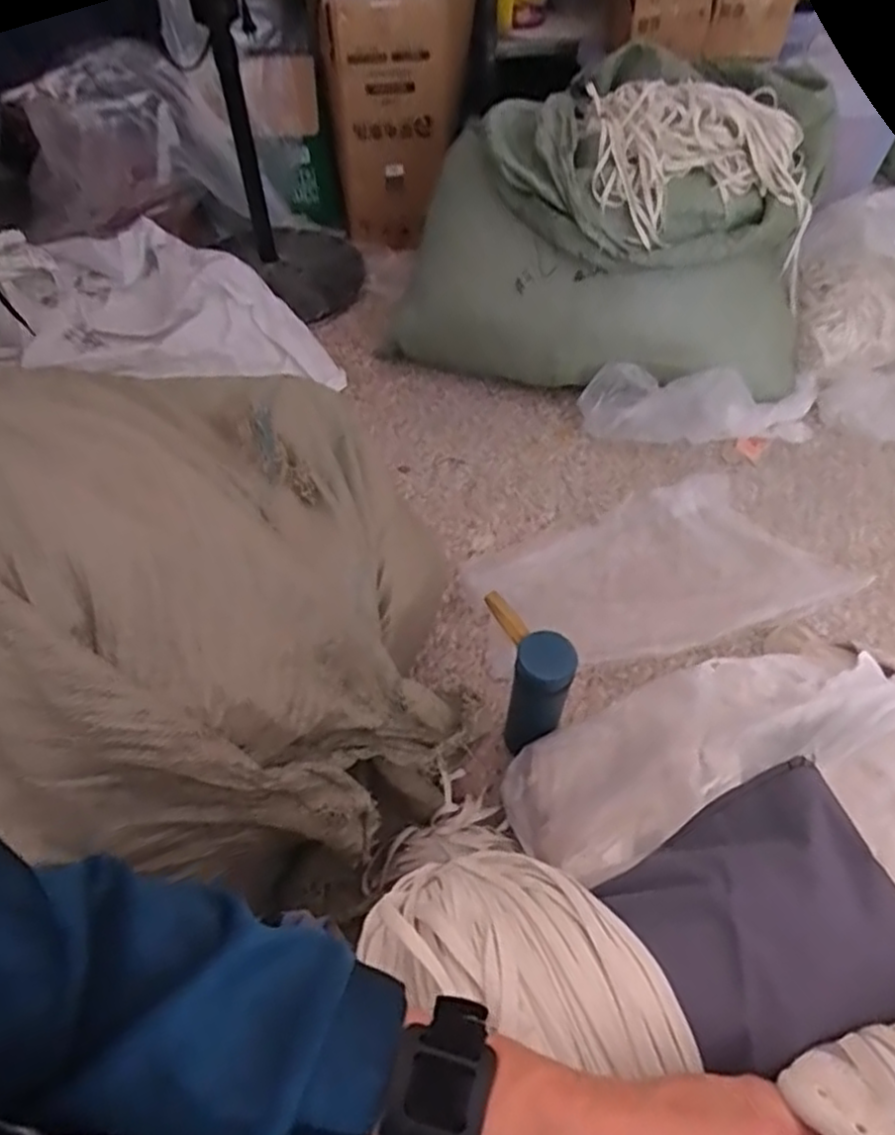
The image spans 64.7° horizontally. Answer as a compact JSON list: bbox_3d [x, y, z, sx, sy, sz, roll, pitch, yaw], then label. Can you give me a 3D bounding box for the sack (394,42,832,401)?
[{"bbox_3d":[0.265,-0.582,1.219,0.698,0.407,0.393,9,53,6],"label":"sack"}]

